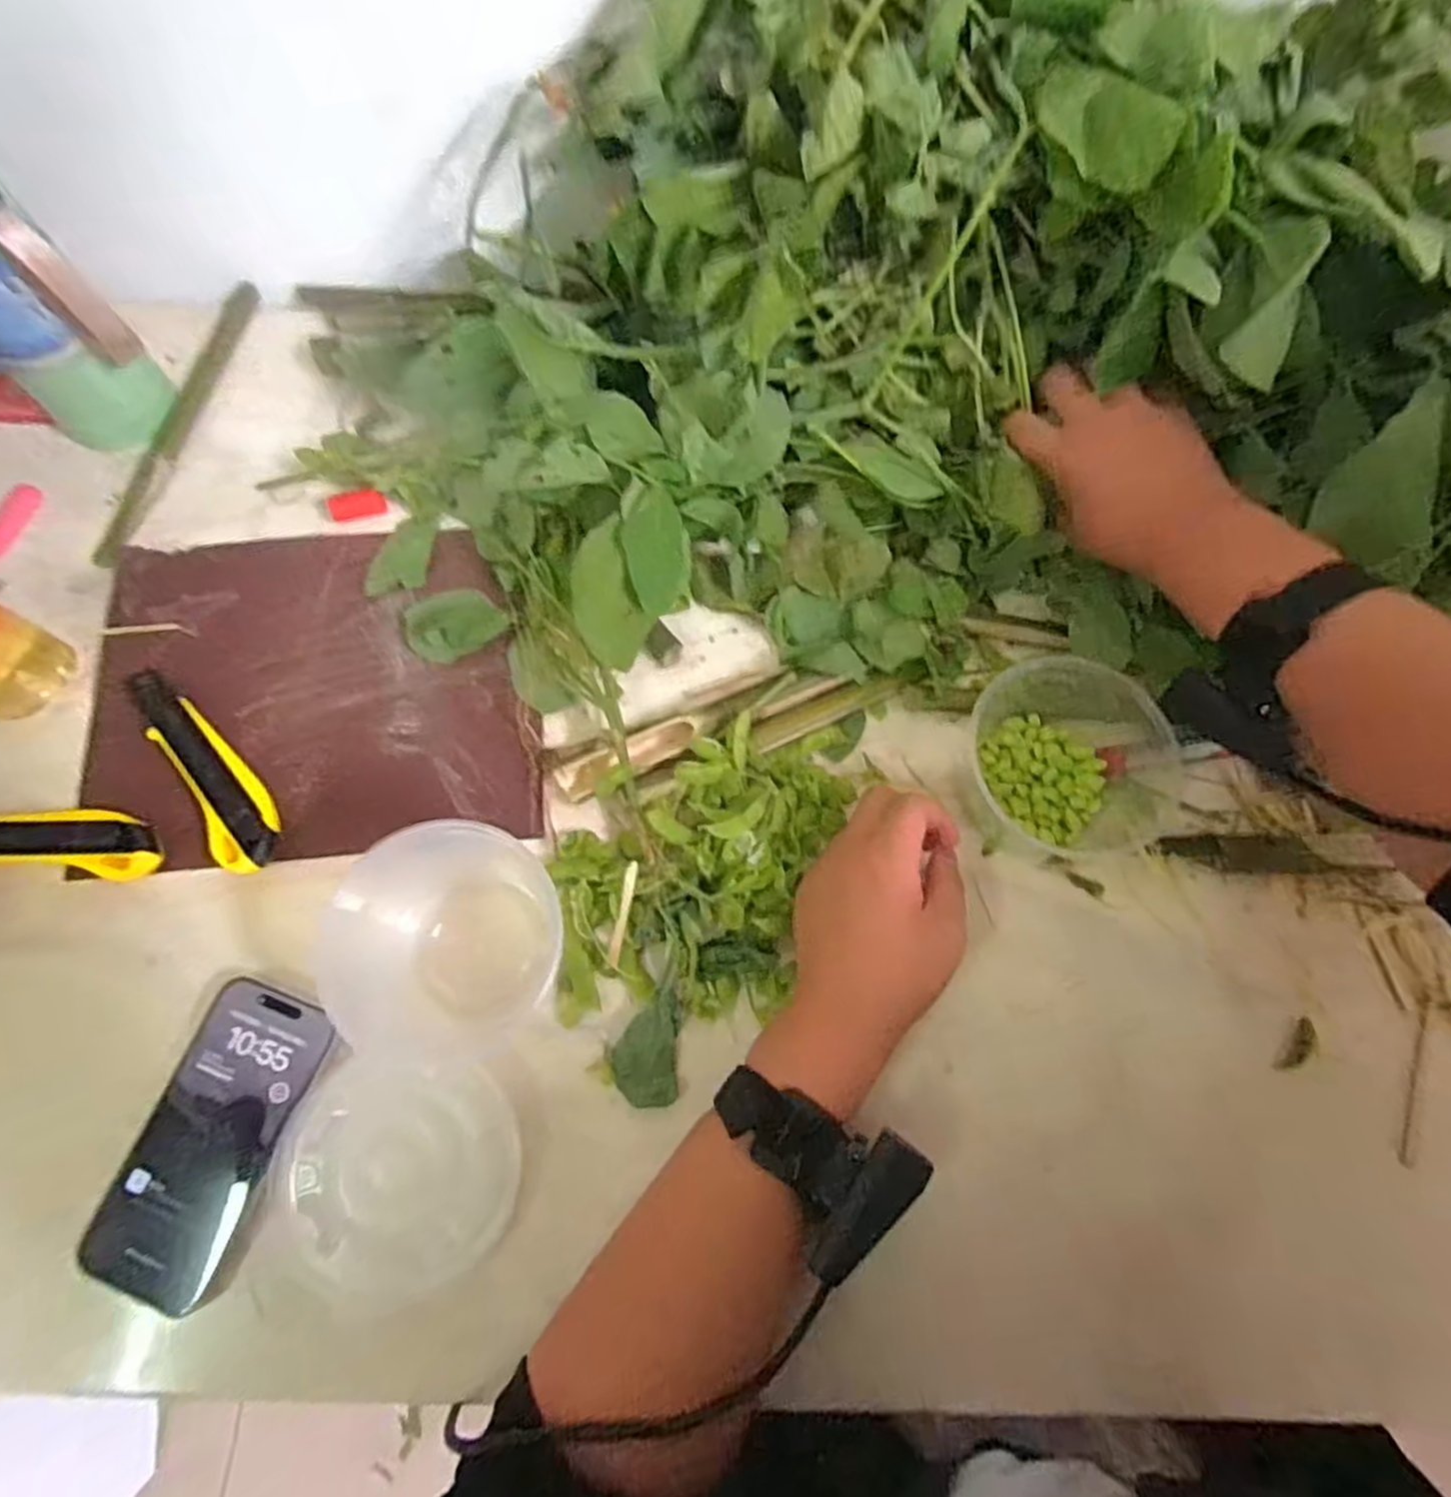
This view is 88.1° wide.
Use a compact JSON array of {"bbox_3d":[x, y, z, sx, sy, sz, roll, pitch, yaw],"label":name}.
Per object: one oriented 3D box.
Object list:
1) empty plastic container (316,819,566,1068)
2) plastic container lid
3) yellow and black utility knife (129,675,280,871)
[{"bbox_3d":[-0.140,0.093,0.378,0.094,0.075,0.114,-8,70,-4],"label":"empty plastic container"},{"bbox_3d":[-0.163,0.208,0.368,0.113,0.018,0.106,0,70,-1],"label":"plastic container lid"},{"bbox_3d":[-0.301,0.007,0.434,0.034,0.013,0.143,-37,74,-13],"label":"yellow and black utility knife"}]

